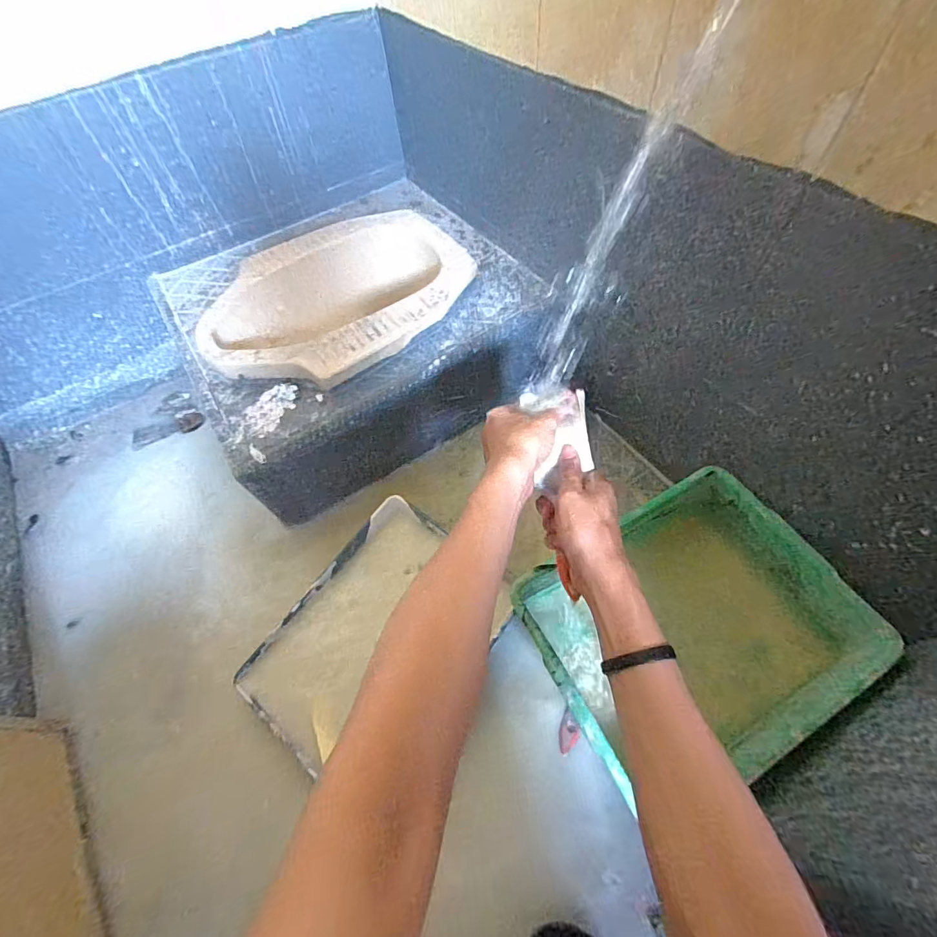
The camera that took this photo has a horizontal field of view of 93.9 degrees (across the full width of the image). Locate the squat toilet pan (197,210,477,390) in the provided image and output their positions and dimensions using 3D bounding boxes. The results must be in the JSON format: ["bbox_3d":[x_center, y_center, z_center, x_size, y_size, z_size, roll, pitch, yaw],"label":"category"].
[{"bbox_3d":[-0.244,-0.301,0.812,0.468,0.111,0.375,-36,61,-18],"label":"squat toilet pan"}]

